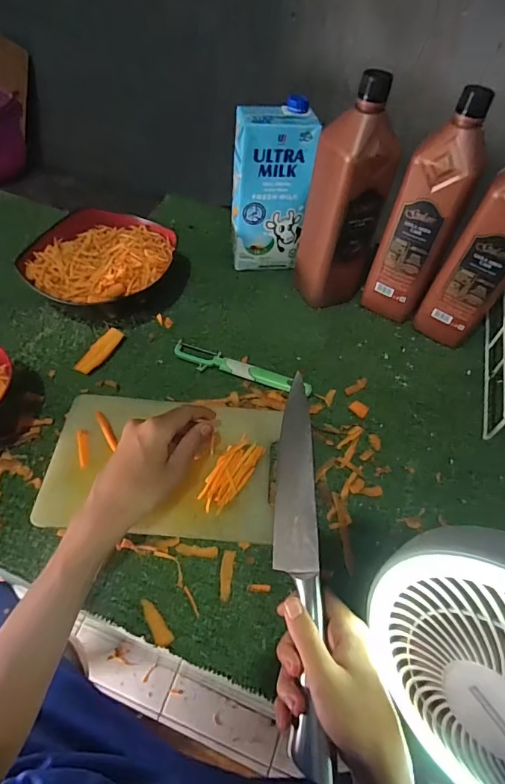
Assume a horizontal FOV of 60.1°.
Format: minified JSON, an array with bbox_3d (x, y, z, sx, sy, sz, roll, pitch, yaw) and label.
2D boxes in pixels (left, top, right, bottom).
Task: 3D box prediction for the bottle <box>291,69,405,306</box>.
[{"bbox_3d":[0.114,-0.225,0.526,0.077,0.252,0.070,-22,60,-19],"label":"bottle"}]

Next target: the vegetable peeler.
[{"bbox_3d":[-0.015,-0.027,0.524,0.175,0.008,0.031,22,56,10],"label":"vegetable peeler"}]

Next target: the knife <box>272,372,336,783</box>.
[{"bbox_3d":[0.038,0.131,0.379,0.034,0.030,0.313,2,61,-4],"label":"knife"}]

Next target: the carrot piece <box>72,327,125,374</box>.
[{"bbox_3d":[-0.185,-0.051,0.534,0.025,0.007,0.072,22,56,10],"label":"carrot piece"}]

